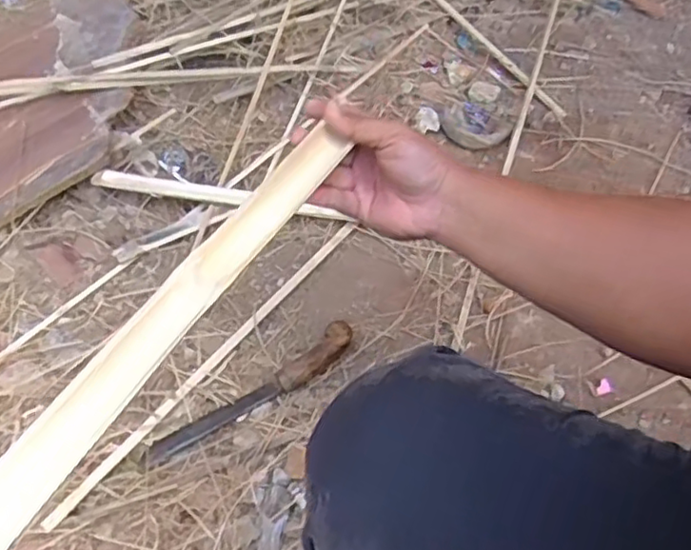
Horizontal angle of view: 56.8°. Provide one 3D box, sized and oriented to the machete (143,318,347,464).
[{"bbox_3d":[-0.125,0.164,0.878,0.318,0.034,0.047,-32,61,-14],"label":"machete"}]

